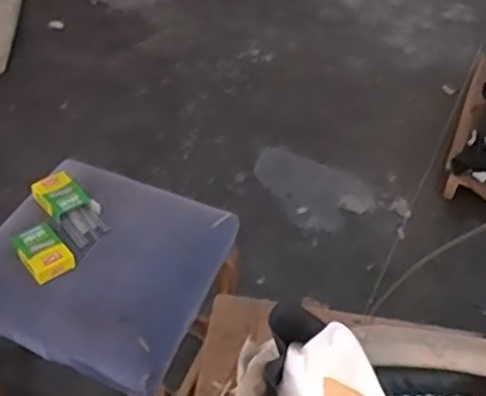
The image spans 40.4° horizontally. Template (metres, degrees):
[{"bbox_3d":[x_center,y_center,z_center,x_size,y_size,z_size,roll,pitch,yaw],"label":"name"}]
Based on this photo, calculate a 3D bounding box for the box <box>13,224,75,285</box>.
[{"bbox_3d":[-0.386,0.102,1.273,0.086,0.051,0.118,-30,55,-31],"label":"box"}]

